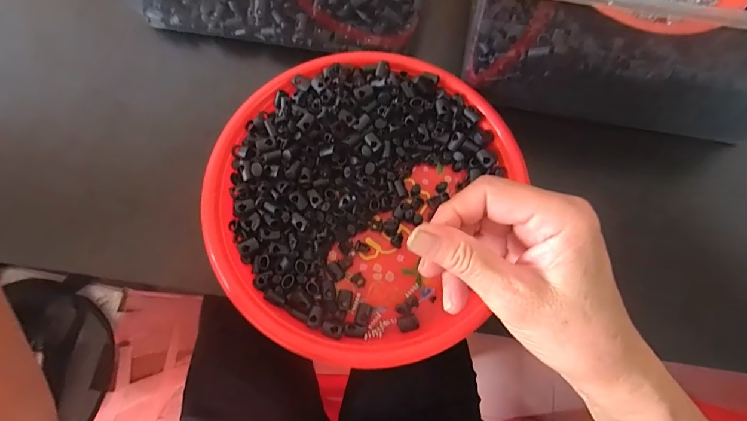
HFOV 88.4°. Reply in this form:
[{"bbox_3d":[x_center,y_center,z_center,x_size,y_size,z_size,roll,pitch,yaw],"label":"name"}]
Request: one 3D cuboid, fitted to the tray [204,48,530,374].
[{"bbox_3d":[-0.013,-0.014,0.298,0.216,0.029,0.236,0,74,-1],"label":"tray"}]

